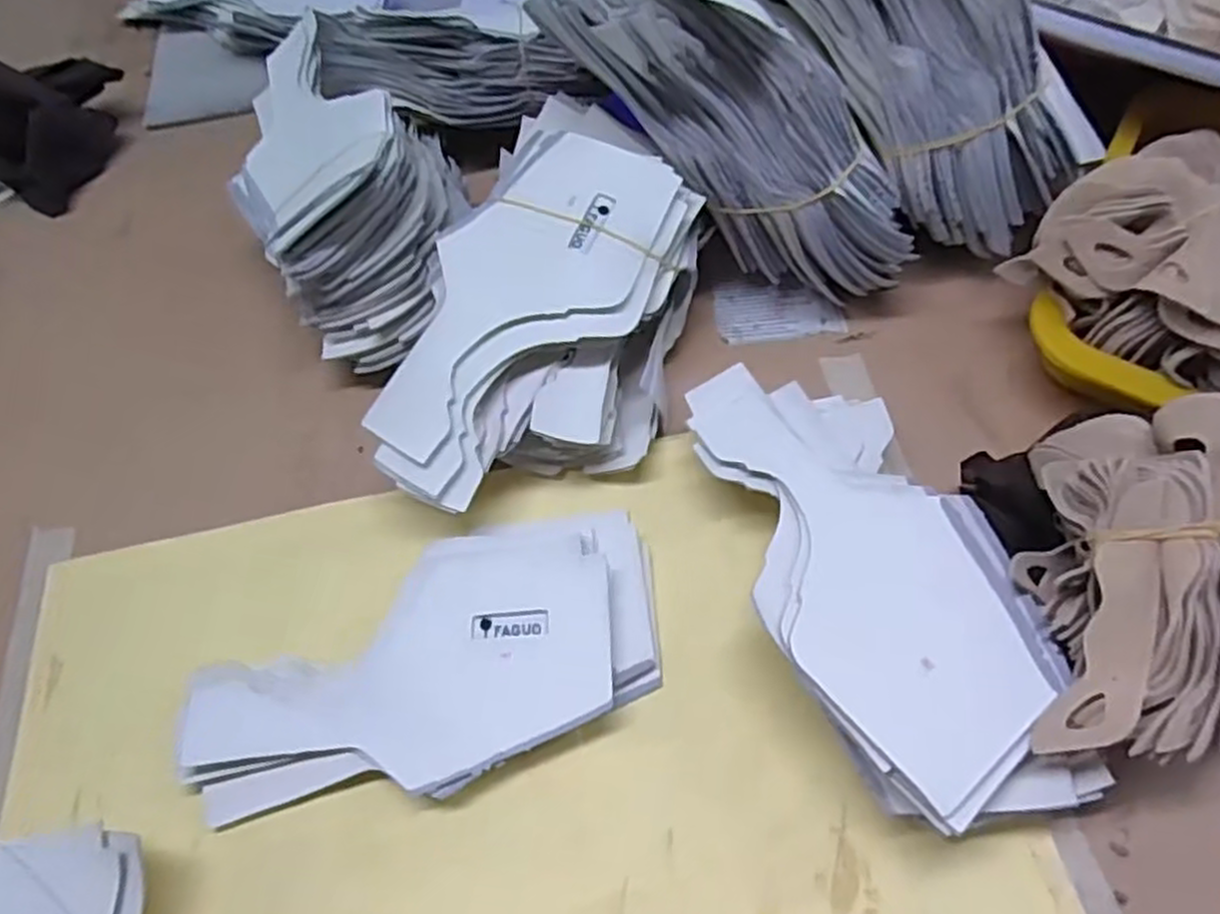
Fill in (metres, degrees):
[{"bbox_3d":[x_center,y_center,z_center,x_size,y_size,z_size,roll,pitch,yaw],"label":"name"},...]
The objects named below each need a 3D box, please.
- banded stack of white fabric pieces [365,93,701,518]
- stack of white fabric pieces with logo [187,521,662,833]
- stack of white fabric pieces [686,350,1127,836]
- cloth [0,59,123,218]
[{"bbox_3d":[-0.028,-0.074,0.429,0.124,0.084,0.230,15,62,12],"label":"banded stack of white fabric pieces"},{"bbox_3d":[-0.080,0.097,0.369,0.216,0.018,0.105,-24,62,-10],"label":"stack of white fabric pieces with logo"},{"bbox_3d":[0.116,0.050,0.365,0.105,0.048,0.217,-14,60,-5],"label":"stack of white fabric pieces"},{"bbox_3d":[-0.393,-0.234,0.564,0.060,0.088,0.119,36,68,21],"label":"cloth"}]

